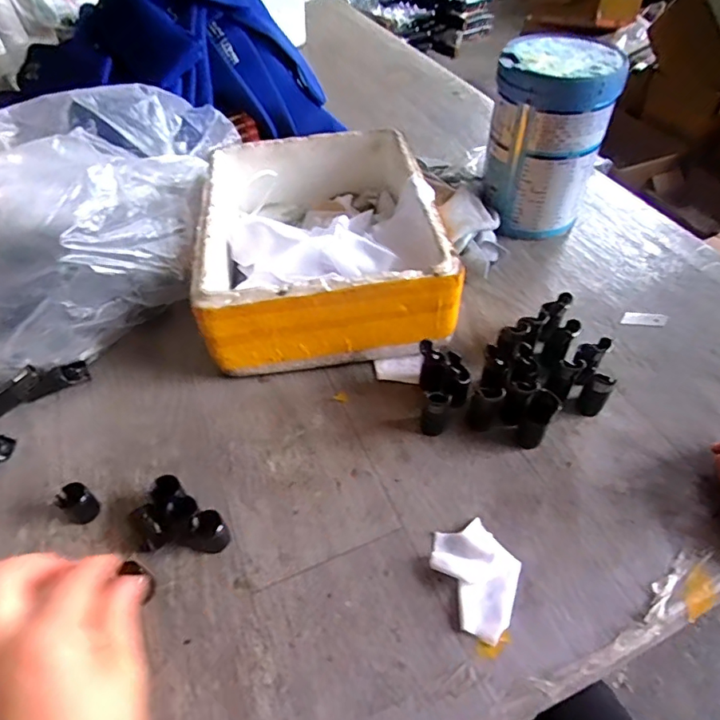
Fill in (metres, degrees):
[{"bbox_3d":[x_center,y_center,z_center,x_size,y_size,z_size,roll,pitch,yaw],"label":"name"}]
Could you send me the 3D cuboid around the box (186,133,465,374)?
[{"bbox_3d":[-0.045,-0.123,0.543,0.227,0.112,0.271,-8,49,-5],"label":"box"}]

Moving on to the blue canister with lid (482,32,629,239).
[{"bbox_3d":[0.215,-0.252,0.595,0.126,0.182,0.126,13,51,12],"label":"blue canister with lid"}]

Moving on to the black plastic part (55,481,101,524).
[{"bbox_3d":[-0.220,0.112,0.396,0.020,0.028,0.022,-1,49,1],"label":"black plastic part"}]

